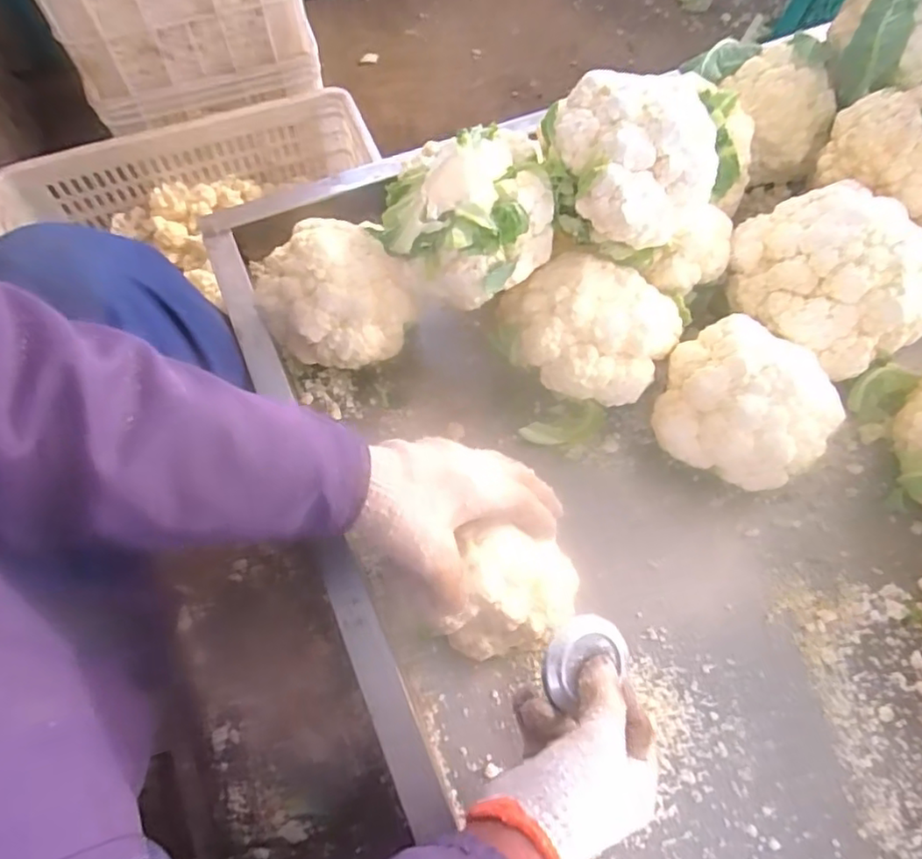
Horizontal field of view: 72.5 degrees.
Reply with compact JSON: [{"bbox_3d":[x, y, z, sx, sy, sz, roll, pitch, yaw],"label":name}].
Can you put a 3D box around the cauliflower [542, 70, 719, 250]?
[{"bbox_3d":[0.142,-0.226,0.529,0.117,0.092,0.128,0,64,0],"label":"cauliflower"}]

